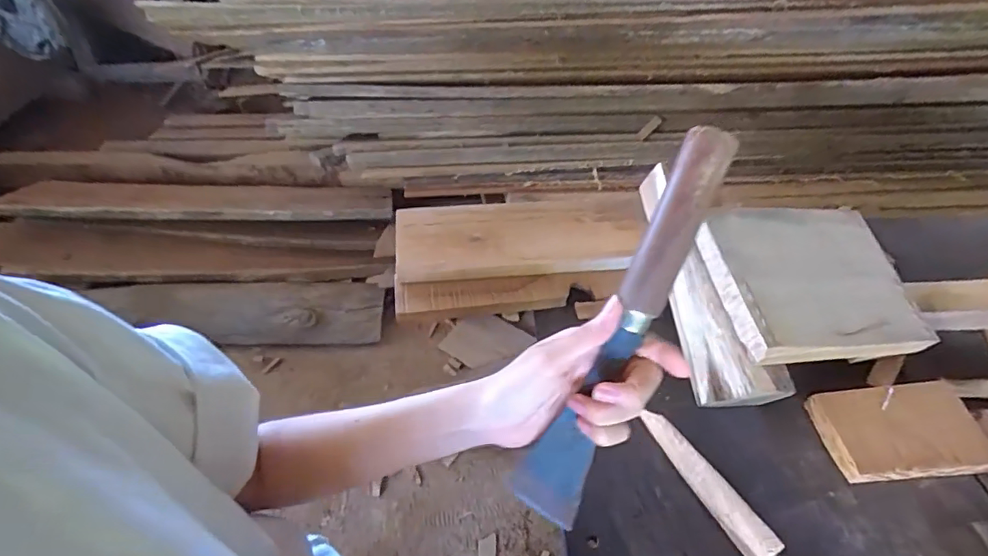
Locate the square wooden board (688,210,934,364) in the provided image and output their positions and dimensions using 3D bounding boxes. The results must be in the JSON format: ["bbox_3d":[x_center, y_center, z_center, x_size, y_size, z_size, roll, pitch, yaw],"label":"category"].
[{"bbox_3d":[0.274,-0.001,0.436,0.171,0.024,0.143,-3,60,-11],"label":"square wooden board"}]

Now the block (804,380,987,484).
[{"bbox_3d":[0.316,0.118,0.390,0.113,0.022,0.066,-3,45,-4],"label":"block"}]

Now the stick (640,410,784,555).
[{"bbox_3d":[0.154,0.148,0.367,0.021,0.016,0.117,-19,49,-19],"label":"stick"}]

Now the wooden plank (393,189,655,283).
[{"bbox_3d":[0.031,-0.046,0.539,0.267,0.022,0.114,-5,45,-6],"label":"wooden plank"}]

